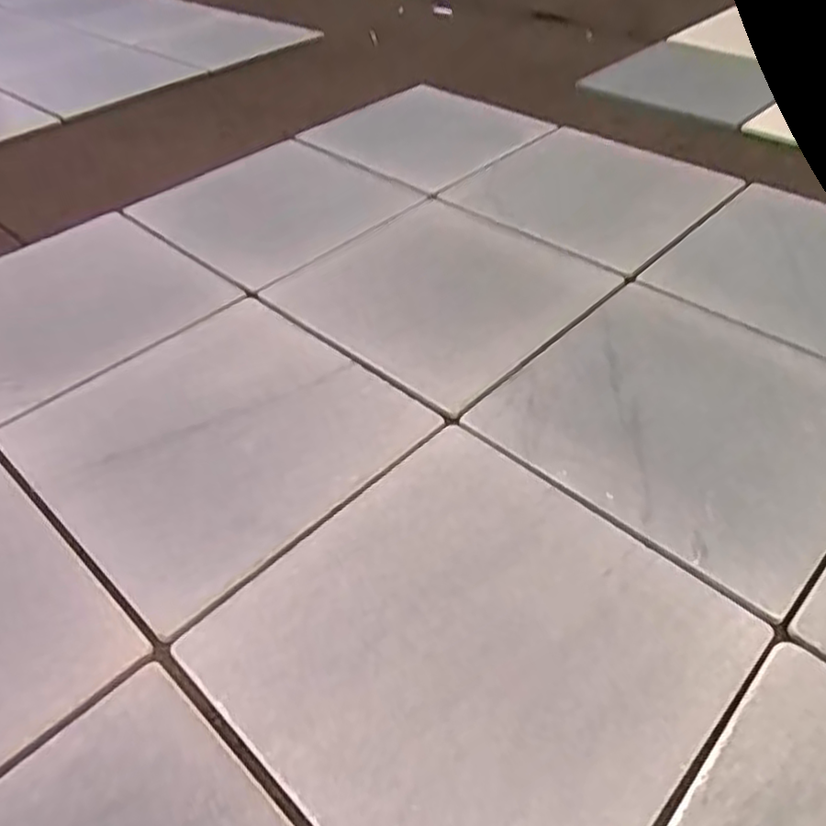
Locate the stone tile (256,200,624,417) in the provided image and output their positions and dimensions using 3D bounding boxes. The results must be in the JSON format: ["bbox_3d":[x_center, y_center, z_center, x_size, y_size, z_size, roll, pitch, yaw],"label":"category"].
[{"bbox_3d":[0.033,-0.150,0.798,0.294,0.022,0.307,34,55,31],"label":"stone tile"}]

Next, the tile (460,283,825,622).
[{"bbox_3d":[0.255,0.000,0.648,0.303,0.021,0.300,33,54,30],"label":"tile"}]

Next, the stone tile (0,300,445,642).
[{"bbox_3d":[-0.182,0.015,0.644,0.298,0.012,0.299,34,54,30],"label":"stone tile"}]

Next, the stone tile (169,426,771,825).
[{"bbox_3d":[0.039,0.161,0.486,0.298,0.011,0.293,34,55,31],"label":"stone tile"}]

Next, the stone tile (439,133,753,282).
[{"bbox_3d":[0.251,-0.313,0.960,0.299,0.012,0.303,-35,54,-30],"label":"stone tile"}]

